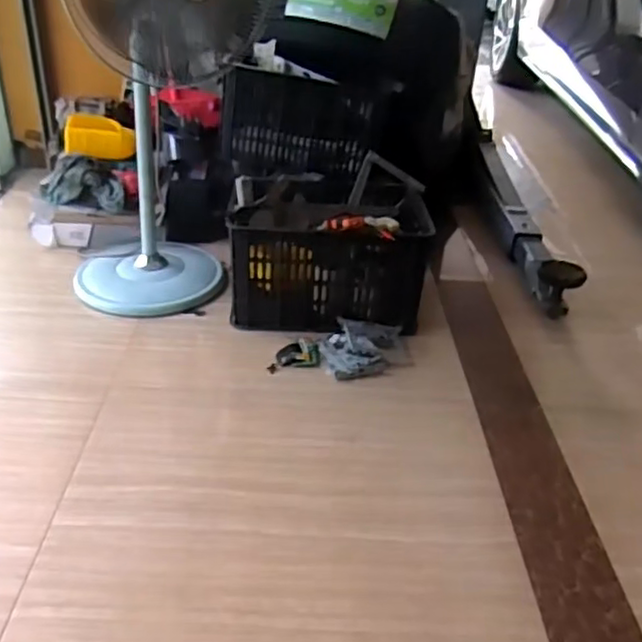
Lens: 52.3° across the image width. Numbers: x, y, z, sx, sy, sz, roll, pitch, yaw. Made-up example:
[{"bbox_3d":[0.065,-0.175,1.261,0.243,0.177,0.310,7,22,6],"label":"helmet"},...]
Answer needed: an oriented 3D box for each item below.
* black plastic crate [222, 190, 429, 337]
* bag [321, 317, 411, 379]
[{"bbox_3d":[0.024,-0.155,1.711,0.484,0.295,0.274,3,31,0],"label":"black plastic crate"},{"bbox_3d":[0.107,0.064,1.588,0.223,0.054,0.190,-5,32,-13],"label":"bag"}]

